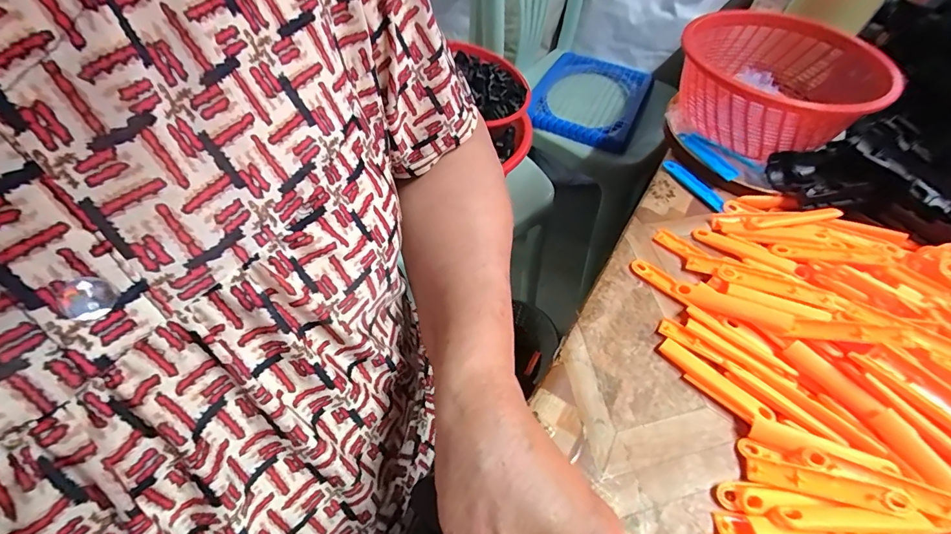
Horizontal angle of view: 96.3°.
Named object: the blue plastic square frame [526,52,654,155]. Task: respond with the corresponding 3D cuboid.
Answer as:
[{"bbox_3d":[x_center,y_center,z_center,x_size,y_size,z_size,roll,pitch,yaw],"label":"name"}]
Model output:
[{"bbox_3d":[0.254,-0.388,0.994,0.259,0.042,0.339,23,55,12],"label":"blue plastic square frame"}]

